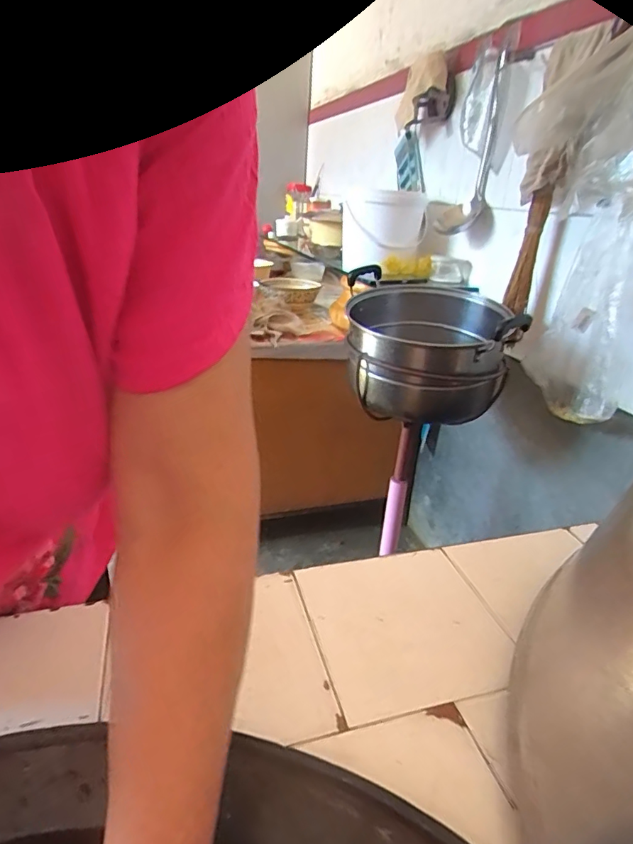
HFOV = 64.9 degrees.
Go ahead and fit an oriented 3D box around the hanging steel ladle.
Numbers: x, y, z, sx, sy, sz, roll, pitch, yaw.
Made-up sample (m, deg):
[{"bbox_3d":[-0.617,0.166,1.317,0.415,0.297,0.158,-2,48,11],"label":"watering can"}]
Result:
[{"bbox_3d":[0.357,-0.628,1.153,0.098,0.362,0.118,8,26,9],"label":"hanging steel ladle"}]

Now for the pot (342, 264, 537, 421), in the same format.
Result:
[{"bbox_3d":[0.208,-0.135,0.993,0.296,0.215,0.323,3,26,-1],"label":"pot"}]

